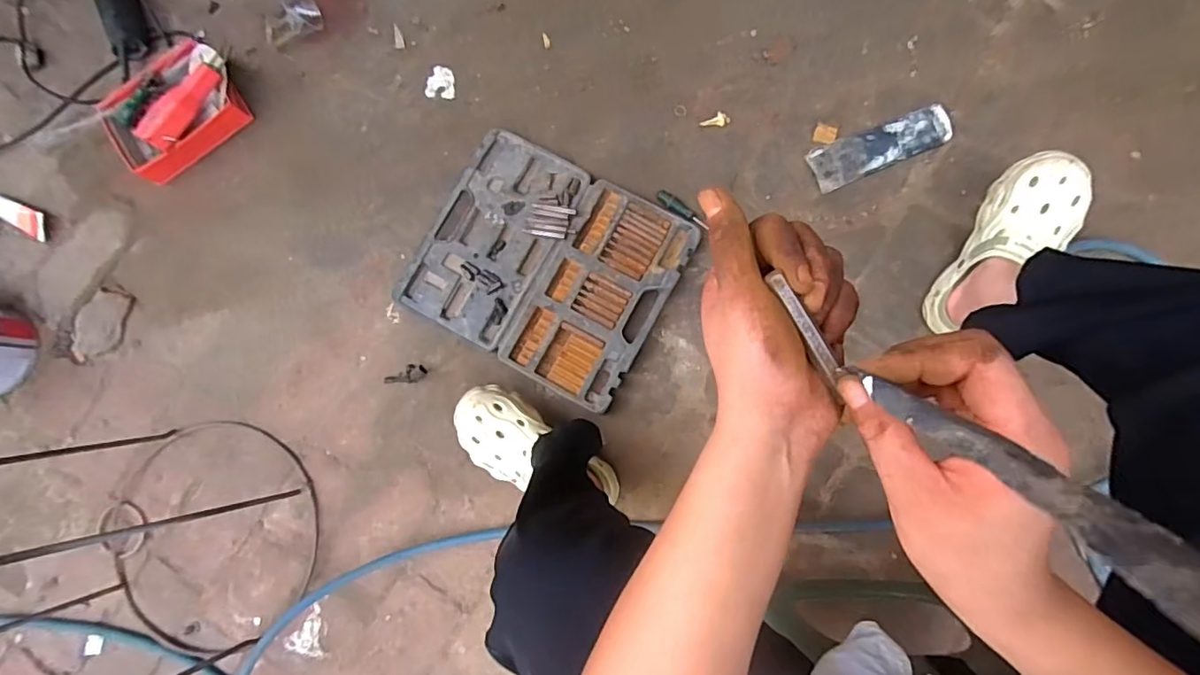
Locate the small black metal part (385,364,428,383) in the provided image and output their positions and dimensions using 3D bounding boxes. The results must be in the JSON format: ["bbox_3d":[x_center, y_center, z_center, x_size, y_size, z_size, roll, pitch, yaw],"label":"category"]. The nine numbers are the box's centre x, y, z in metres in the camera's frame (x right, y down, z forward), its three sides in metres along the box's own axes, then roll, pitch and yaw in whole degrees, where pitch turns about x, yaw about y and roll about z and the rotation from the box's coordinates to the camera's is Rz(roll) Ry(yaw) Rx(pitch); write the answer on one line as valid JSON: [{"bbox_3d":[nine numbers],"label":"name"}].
[{"bbox_3d":[-0.316,0.059,0.892,0.067,0.016,0.030,0,84,5],"label":"small black metal part"}]

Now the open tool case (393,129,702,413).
[{"bbox_3d":[-0.089,-0.118,0.892,0.396,0.028,0.333,29,87,7],"label":"open tool case"}]

